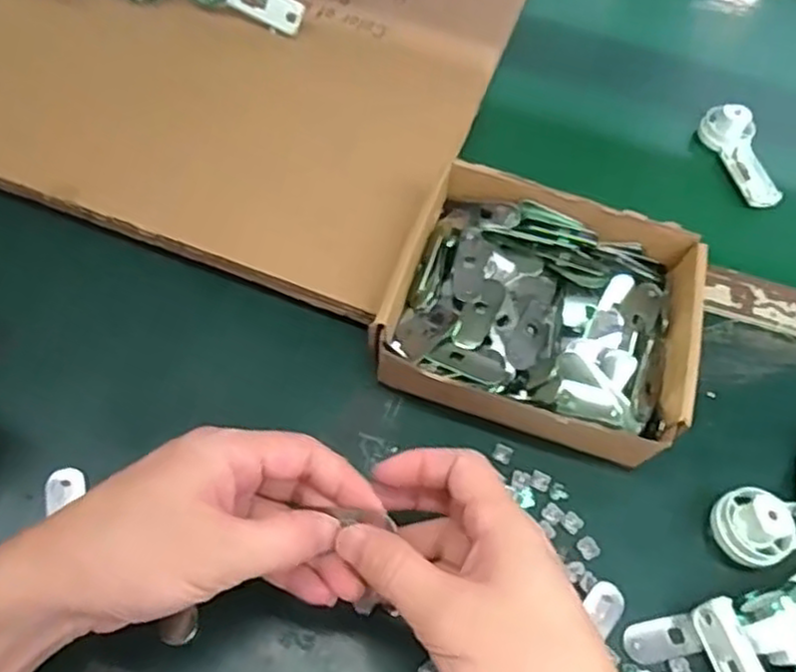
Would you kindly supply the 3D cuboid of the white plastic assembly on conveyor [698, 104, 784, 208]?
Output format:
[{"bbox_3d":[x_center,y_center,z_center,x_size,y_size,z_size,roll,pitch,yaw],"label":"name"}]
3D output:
[{"bbox_3d":[0.264,-0.139,0.552,0.033,0.024,0.088,-10,61,-13],"label":"white plastic assembly on conveyor"}]

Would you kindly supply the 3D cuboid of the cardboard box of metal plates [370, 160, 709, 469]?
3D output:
[{"bbox_3d":[0.082,-0.014,0.423,0.171,0.046,0.155,18,59,3],"label":"cardboard box of metal plates"}]

